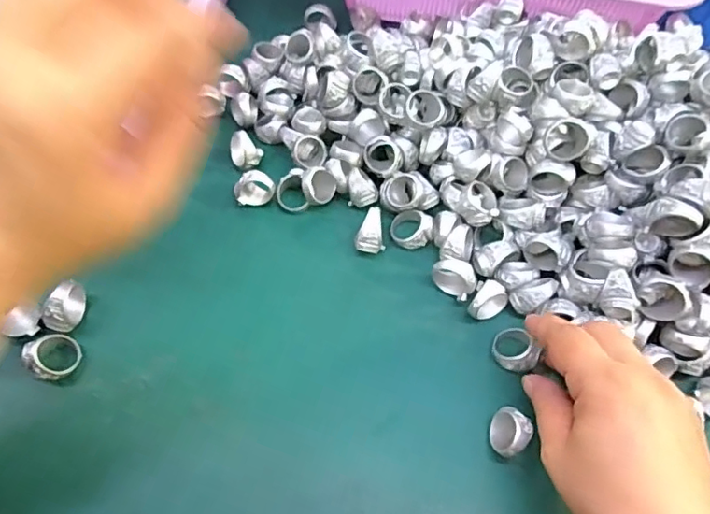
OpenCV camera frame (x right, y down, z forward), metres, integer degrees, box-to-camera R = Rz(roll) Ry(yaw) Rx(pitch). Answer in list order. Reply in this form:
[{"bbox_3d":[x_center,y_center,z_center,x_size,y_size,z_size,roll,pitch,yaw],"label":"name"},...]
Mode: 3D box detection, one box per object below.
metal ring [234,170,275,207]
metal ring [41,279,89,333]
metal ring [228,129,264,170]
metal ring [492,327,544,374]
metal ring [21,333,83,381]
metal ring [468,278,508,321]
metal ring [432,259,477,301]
[{"bbox_3d":[-0.068,-0.046,0.362,0.025,0.020,0.016,-3,62,-5],"label":"metal ring"},{"bbox_3d":[-0.167,0.029,0.311,0.012,0.028,0.029,18,62,6],"label":"metal ring"},{"bbox_3d":[-0.077,-0.075,0.375,0.022,0.017,0.021,-18,64,-13],"label":"metal ring"},{"bbox_3d":[0.095,0.055,0.317,0.022,0.014,0.029,-15,64,-10],"label":"metal ring"},{"bbox_3d":[-0.170,0.056,0.298,0.011,0.030,0.026,18,68,52],"label":"metal ring"},{"bbox_3d":[0.083,0.028,0.328,0.017,0.019,0.027,36,65,15],"label":"metal ring"},{"bbox_3d":[0.063,0.014,0.340,0.027,0.020,0.019,30,64,12],"label":"metal ring"}]

